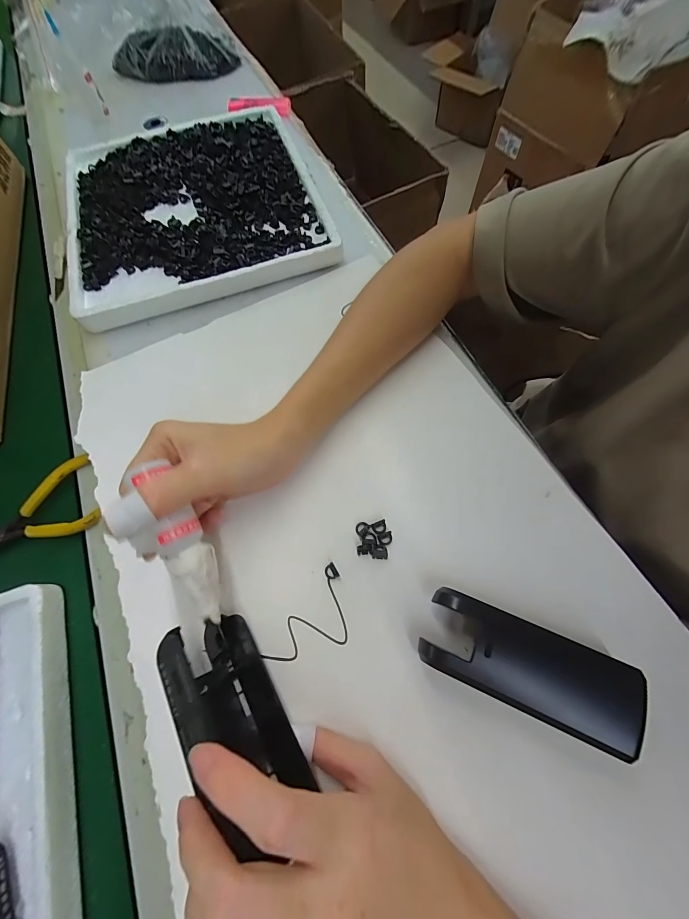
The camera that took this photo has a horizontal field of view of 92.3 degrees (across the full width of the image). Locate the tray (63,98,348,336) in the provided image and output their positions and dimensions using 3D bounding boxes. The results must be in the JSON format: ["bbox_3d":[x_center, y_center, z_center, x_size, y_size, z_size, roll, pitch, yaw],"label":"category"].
[{"bbox_3d":[-0.166,-0.281,0.357,0.251,0.026,0.284,-20,69,-4],"label":"tray"}]

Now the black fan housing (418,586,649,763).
[{"bbox_3d":[0.099,0.113,0.185,0.106,0.029,0.043,21,73,9],"label":"black fan housing"}]

